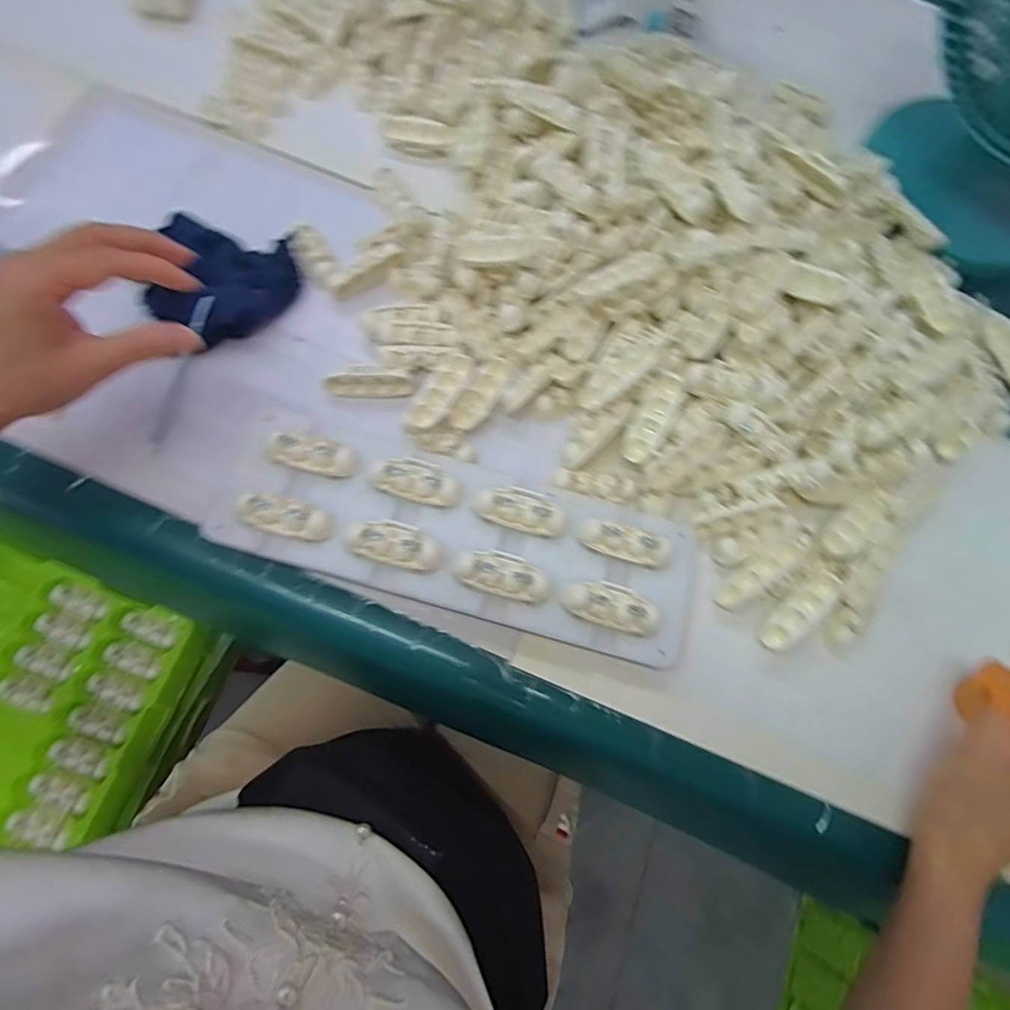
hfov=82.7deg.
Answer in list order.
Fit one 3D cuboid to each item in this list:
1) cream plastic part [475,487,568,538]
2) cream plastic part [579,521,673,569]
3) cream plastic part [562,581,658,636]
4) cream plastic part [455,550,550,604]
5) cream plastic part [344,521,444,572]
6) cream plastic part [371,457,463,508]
[{"bbox_3d":[0.012,0.002,0.383,0.060,0.014,0.026,14,70,0],"label":"cream plastic part"},{"bbox_3d":[0.081,0.026,0.381,0.060,0.015,0.021,17,70,1],"label":"cream plastic part"},{"bbox_3d":[0.068,0.064,0.367,0.061,0.016,0.028,17,70,1],"label":"cream plastic part"},{"bbox_3d":[-0.001,0.044,0.368,0.059,0.017,0.027,14,70,0],"label":"cream plastic part"},{"bbox_3d":[-0.070,0.025,0.369,0.060,0.019,0.026,16,70,0],"label":"cream plastic part"},{"bbox_3d":[-0.058,-0.017,0.384,0.059,0.016,0.027,14,70,0],"label":"cream plastic part"}]

